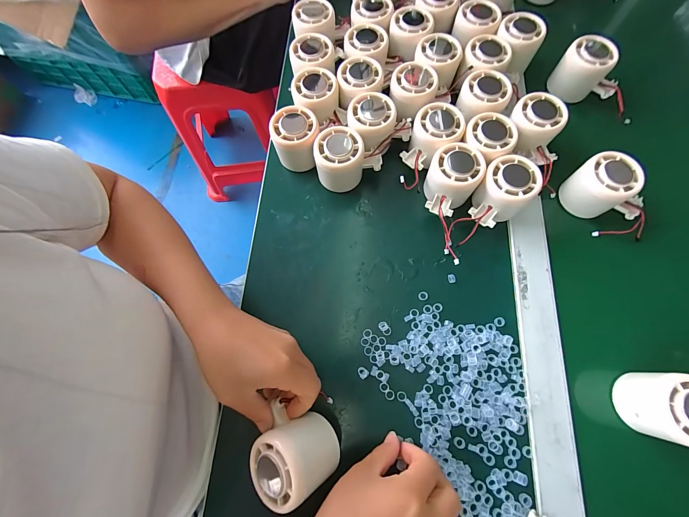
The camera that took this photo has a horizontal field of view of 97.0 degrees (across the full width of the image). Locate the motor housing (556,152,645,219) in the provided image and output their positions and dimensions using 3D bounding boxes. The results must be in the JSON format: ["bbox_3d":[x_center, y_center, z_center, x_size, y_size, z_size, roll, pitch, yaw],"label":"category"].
[{"bbox_3d":[0.285,-0.073,0.335,0.053,0.049,0.068,-23,73,-5],"label":"motor housing"}]

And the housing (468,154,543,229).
[{"bbox_3d":[0.171,-0.071,0.337,0.071,0.056,0.053,-29,73,-7],"label":"housing"}]

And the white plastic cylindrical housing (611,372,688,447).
[{"bbox_3d":[0.286,0.130,0.268,0.056,0.045,0.055,-1,72,2],"label":"white plastic cylindrical housing"}]

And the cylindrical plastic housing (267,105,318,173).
[{"bbox_3d":[-0.057,-0.139,0.365,0.055,0.062,0.050,-1,72,2],"label":"cylindrical plastic housing"}]

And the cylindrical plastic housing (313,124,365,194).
[{"bbox_3d":[-0.005,-0.113,0.355,0.052,0.062,0.051,-1,72,2],"label":"cylindrical plastic housing"}]

